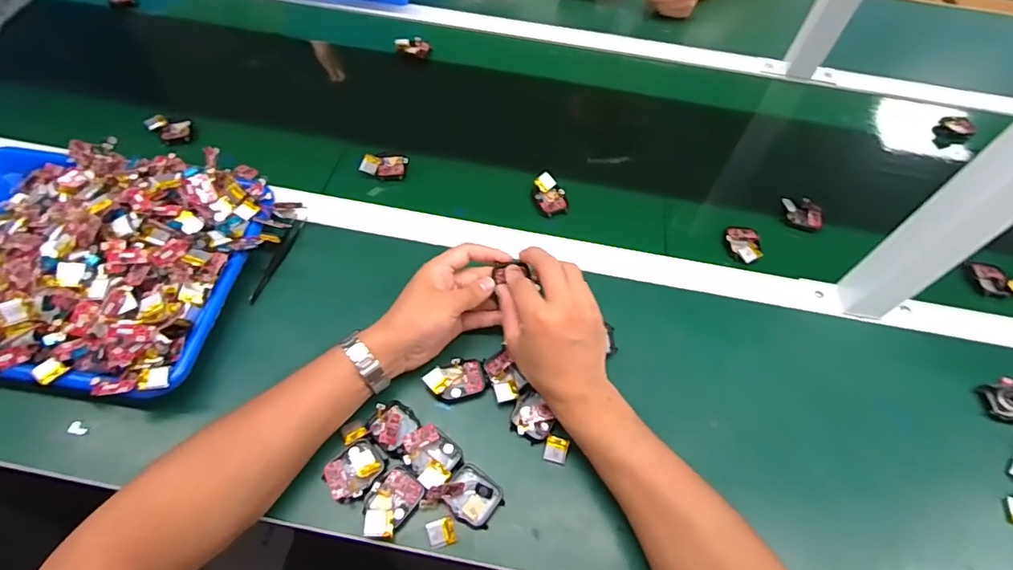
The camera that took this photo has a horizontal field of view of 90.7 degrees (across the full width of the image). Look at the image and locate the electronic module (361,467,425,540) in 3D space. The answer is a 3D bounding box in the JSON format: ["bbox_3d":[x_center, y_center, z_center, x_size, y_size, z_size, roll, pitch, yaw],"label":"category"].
[{"bbox_3d":[-0.095,0.178,0.408,0.037,0.013,0.055,32,60,16],"label":"electronic module"}]

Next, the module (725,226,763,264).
[{"bbox_3d":[0.276,-0.048,0.582,0.037,0.010,0.050,7,57,0],"label":"module"}]

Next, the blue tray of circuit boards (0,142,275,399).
[{"bbox_3d":[-0.427,-0.039,0.476,0.335,0.059,0.262,7,57,0],"label":"blue tray of circuit boards"}]

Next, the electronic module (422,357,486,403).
[{"bbox_3d":[-0.048,0.088,0.468,0.054,0.018,0.035,-13,59,-13],"label":"electronic module"}]

